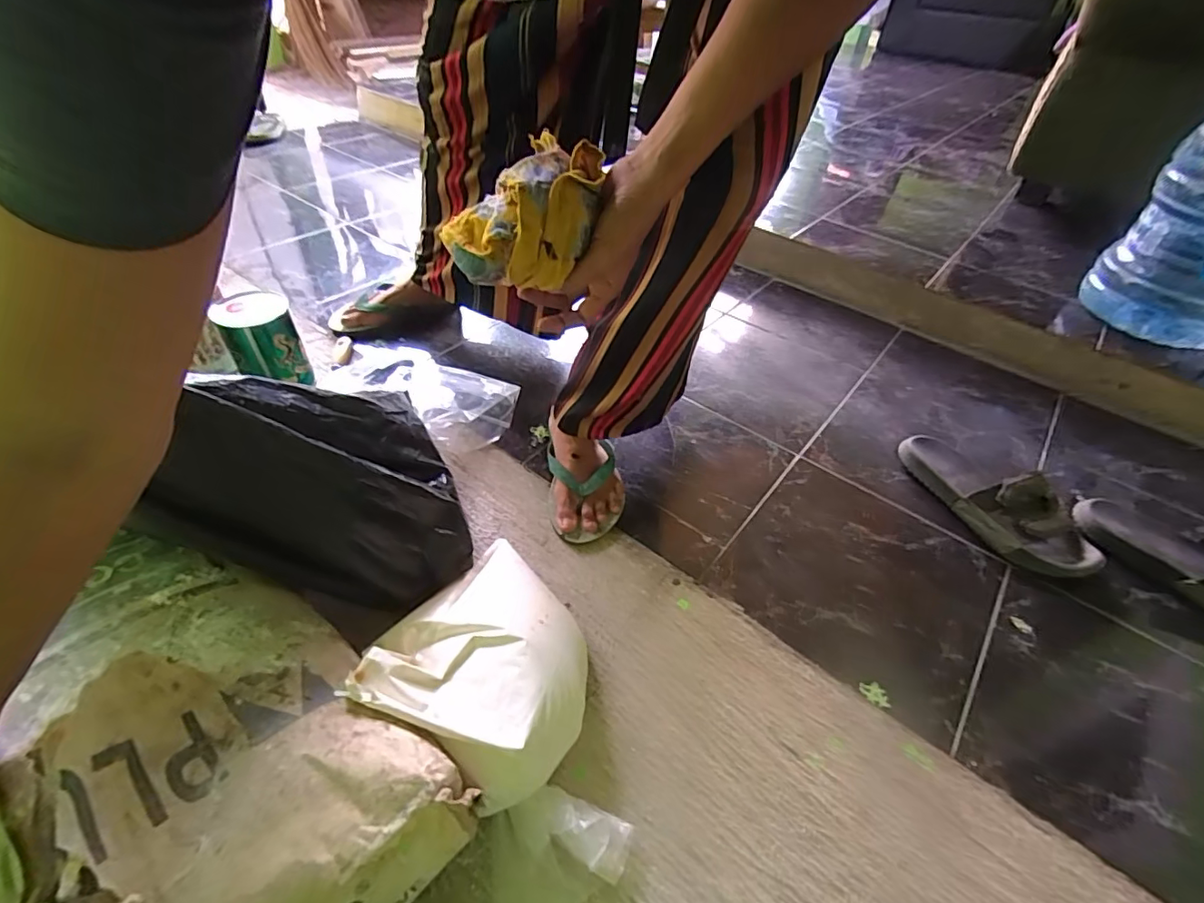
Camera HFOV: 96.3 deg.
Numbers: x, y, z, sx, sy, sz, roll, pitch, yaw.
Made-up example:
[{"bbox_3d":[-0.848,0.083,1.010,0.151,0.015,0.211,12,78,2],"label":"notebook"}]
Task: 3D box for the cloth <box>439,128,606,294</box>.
[{"bbox_3d":[-0.055,-0.178,0.401,0.093,0.073,0.098,21,48,17],"label":"cloth"}]

